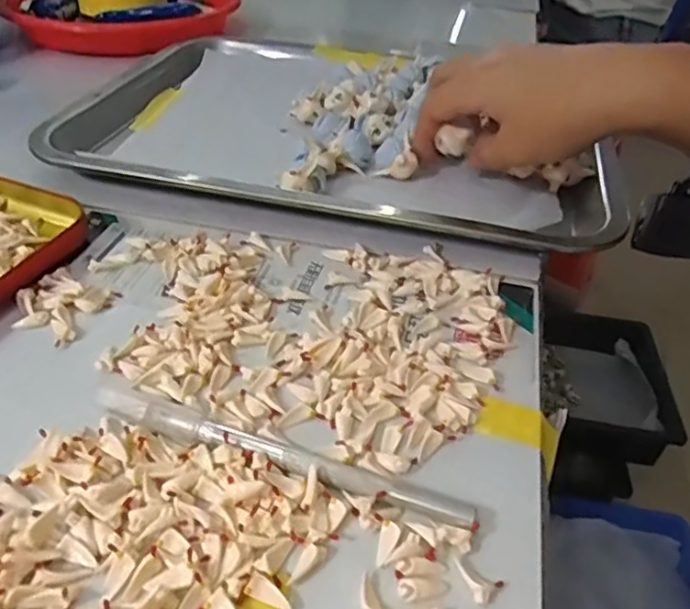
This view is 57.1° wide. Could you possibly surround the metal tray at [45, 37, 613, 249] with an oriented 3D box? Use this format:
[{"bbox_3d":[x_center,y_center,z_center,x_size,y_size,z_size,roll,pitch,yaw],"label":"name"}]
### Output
[{"bbox_3d":[-0.009,-0.123,0.437,0.337,0.039,0.245,14,39,10],"label":"metal tray"}]

